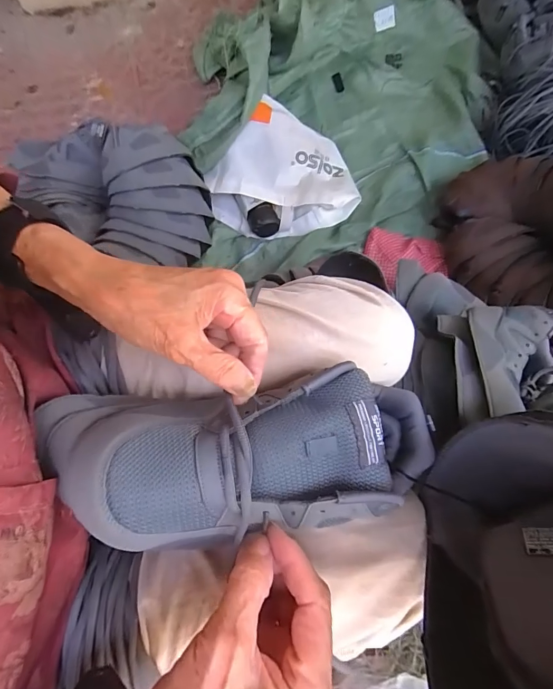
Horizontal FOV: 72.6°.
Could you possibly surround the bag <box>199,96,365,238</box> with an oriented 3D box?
[{"bbox_3d":[0.012,-0.359,0.791,0.292,0.109,0.242,-3,76,-1],"label":"bag"}]

